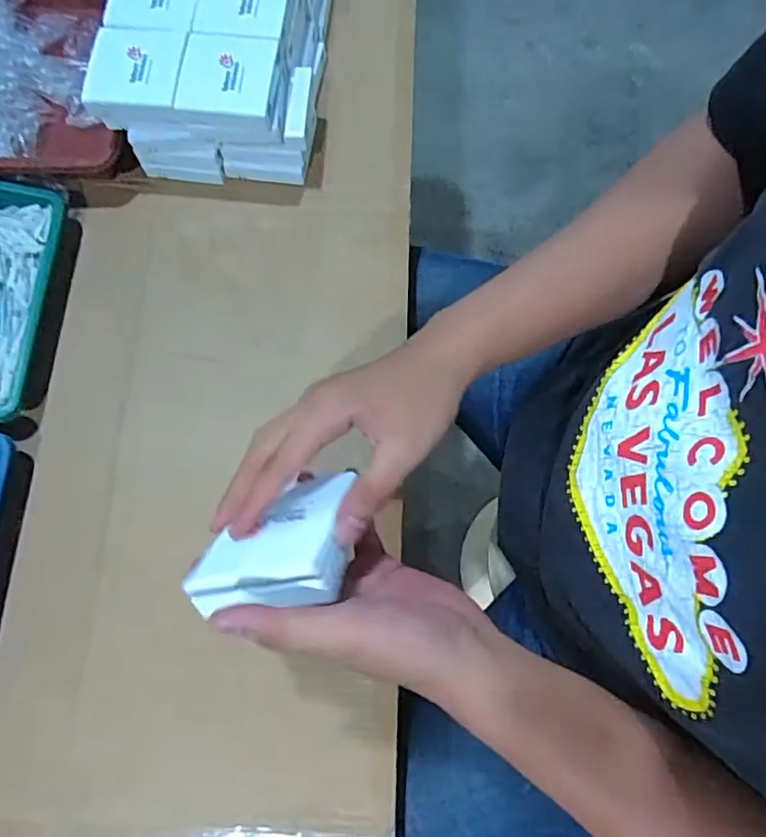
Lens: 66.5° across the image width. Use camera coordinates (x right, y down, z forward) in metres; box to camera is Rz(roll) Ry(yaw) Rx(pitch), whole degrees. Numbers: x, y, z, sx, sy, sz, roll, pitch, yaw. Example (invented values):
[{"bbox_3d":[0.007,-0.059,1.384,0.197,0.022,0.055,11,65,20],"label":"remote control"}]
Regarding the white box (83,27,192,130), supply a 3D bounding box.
[{"bbox_3d":[-0.224,-0.316,0.543,0.085,0.034,0.082,5,74,1],"label":"white box"}]

